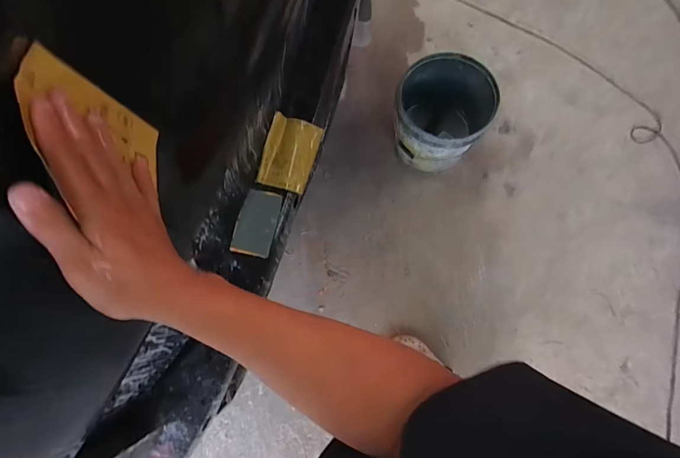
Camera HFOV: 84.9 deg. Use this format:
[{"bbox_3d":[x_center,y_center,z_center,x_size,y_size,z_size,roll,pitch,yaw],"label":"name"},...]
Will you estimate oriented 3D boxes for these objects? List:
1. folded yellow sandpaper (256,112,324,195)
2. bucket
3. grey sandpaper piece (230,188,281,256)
[{"bbox_3d":[-0.094,-0.144,0.712,0.097,0.010,0.140,17,80,-18],"label":"folded yellow sandpaper"},{"bbox_3d":[0.324,-0.362,1.255,0.283,0.293,0.277,0,73,1],"label":"bucket"},{"bbox_3d":[-0.150,-0.011,0.674,0.069,0.014,0.115,12,79,3],"label":"grey sandpaper piece"}]

